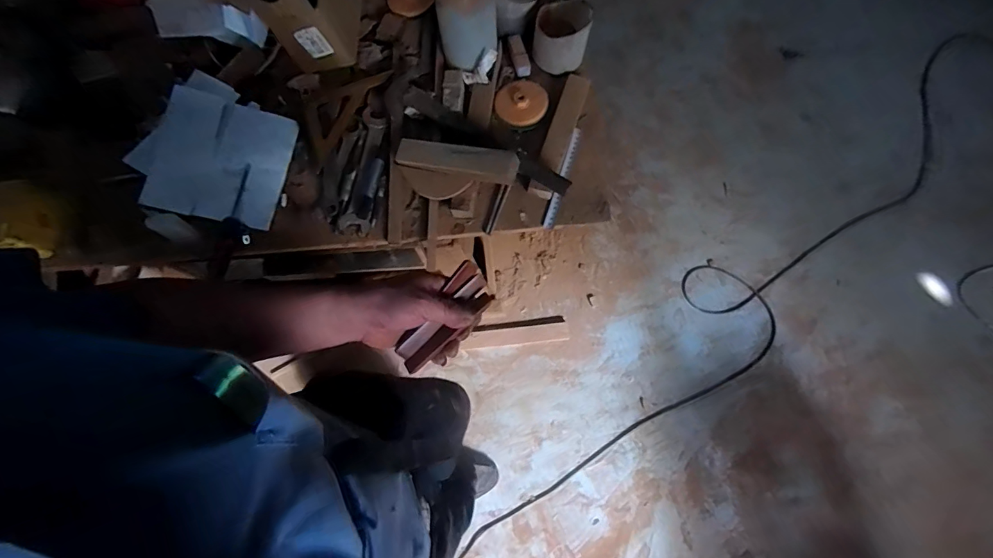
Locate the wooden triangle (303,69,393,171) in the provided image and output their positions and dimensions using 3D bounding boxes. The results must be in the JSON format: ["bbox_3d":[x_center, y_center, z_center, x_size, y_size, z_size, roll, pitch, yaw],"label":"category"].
[{"bbox_3d":[-0.285,-0.303,0.791,0.086,0.015,0.204,32,85,7],"label":"wooden triangle"}]

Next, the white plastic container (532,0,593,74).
[{"bbox_3d":[0.111,-0.420,0.768,0.090,0.096,0.098,0,74,2],"label":"white plastic container"}]

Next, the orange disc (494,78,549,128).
[{"bbox_3d":[0.045,-0.313,0.787,0.090,0.008,0.099,0,74,2],"label":"orange disc"}]

